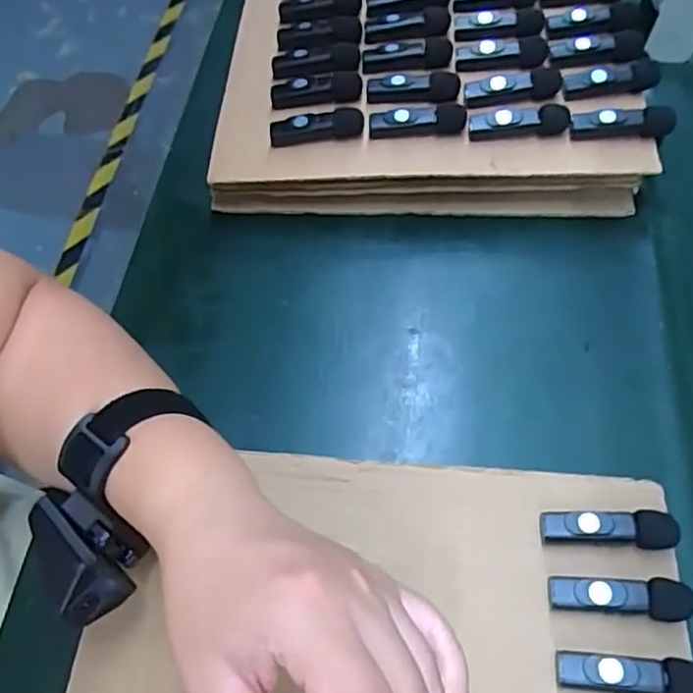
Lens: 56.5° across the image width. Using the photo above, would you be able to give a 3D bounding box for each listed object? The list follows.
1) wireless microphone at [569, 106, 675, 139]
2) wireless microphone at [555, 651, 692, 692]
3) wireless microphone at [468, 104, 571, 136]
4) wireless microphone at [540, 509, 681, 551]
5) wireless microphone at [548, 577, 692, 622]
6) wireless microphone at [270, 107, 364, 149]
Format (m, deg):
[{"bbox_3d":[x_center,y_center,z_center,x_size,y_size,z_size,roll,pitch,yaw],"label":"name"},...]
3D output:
[{"bbox_3d":[0.179,-0.146,0.420,0.063,0.018,0.011,5,60,4],"label":"wireless microphone"},{"bbox_3d":[0.130,0.151,0.293,0.066,0.015,0.018,2,59,6],"label":"wireless microphone"},{"bbox_3d":[0.114,-0.149,0.427,0.065,0.016,0.013,1,60,2],"label":"wireless microphone"},{"bbox_3d":[0.133,0.093,0.327,0.065,0.016,0.017,0,59,4],"label":"wireless microphone"},{"bbox_3d":[0.132,0.121,0.312,0.065,0.013,0.018,2,59,5],"label":"wireless microphone"},{"bbox_3d":[-0.021,-0.152,0.447,0.064,0.014,0.018,-5,60,-2],"label":"wireless microphone"}]

